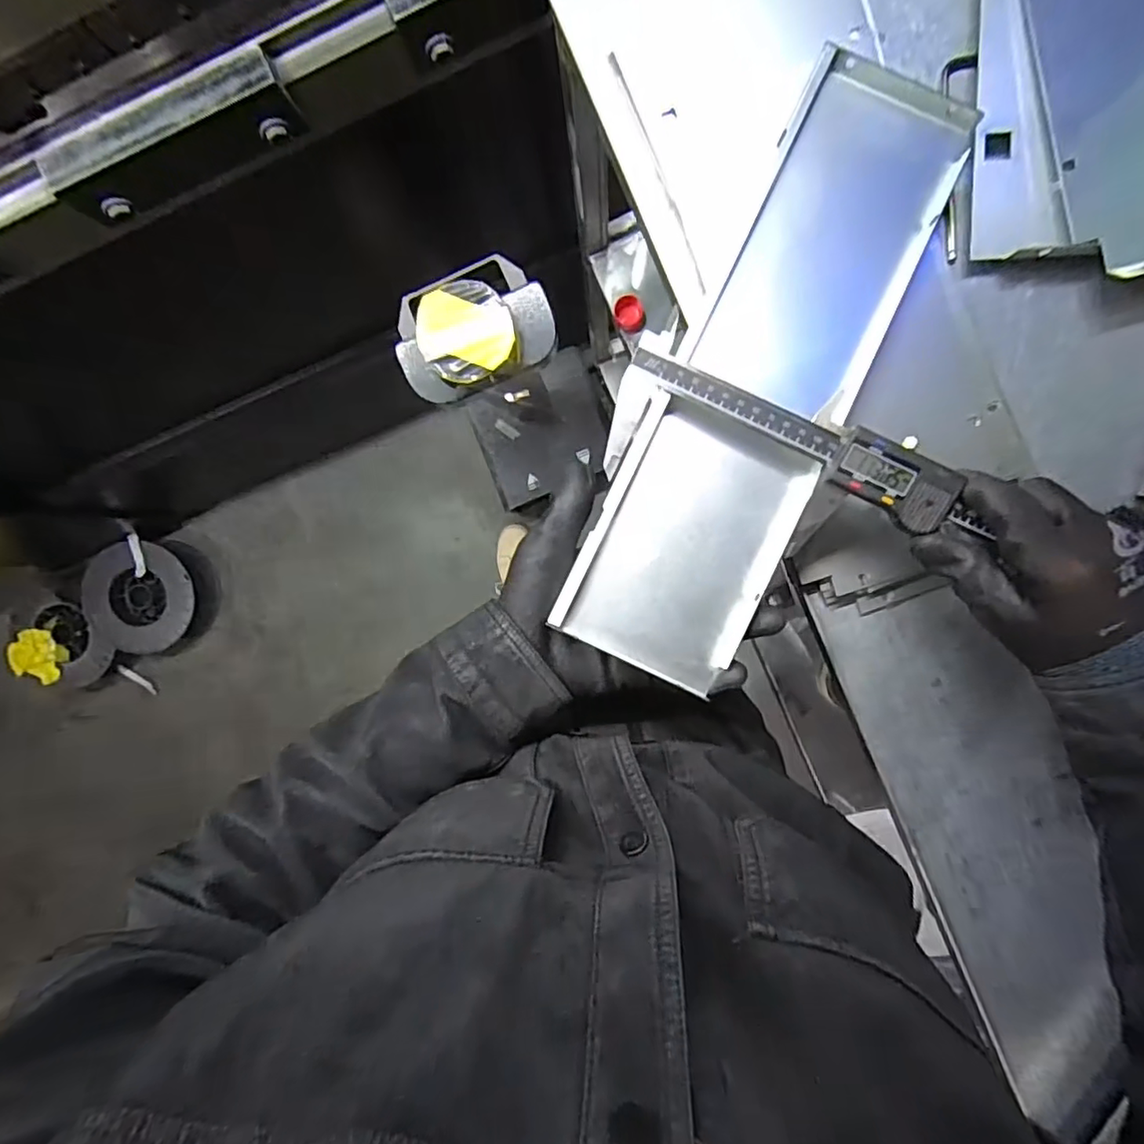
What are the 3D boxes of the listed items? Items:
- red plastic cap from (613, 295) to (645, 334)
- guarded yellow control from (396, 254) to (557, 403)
[{"bbox_3d":[0.071,-0.316,0.727,0.034,0.017,0.041,-23,93,5],"label":"red plastic cap"},{"bbox_3d":[-0.101,-0.232,0.556,0.153,0.073,0.123,-32,93,5],"label":"guarded yellow control"}]

